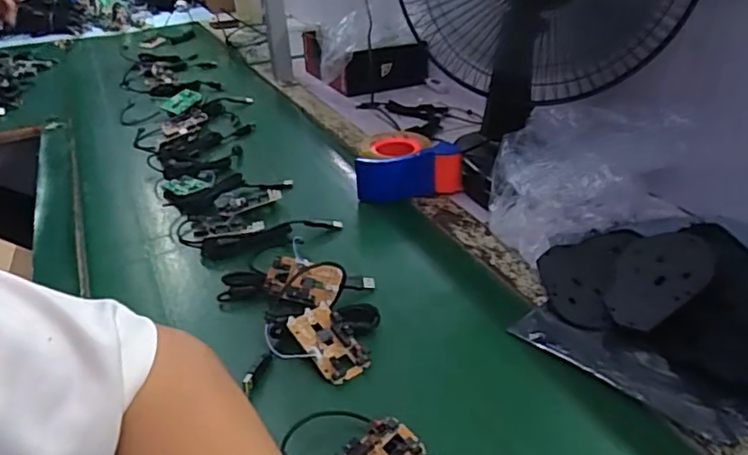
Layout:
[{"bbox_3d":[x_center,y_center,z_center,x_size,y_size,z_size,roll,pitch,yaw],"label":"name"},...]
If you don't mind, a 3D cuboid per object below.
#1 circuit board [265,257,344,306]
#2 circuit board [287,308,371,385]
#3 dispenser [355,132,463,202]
[{"bbox_3d":[-0.074,0.054,0.608,0.077,0.016,0.045,15,66,16],"label":"circuit board"},{"bbox_3d":[-0.041,0.105,0.539,0.043,0.015,0.077,-24,51,-31],"label":"circuit board"},{"bbox_3d":[0.042,-0.092,0.843,0.142,0.063,0.126,-6,30,-3],"label":"dispenser"}]

